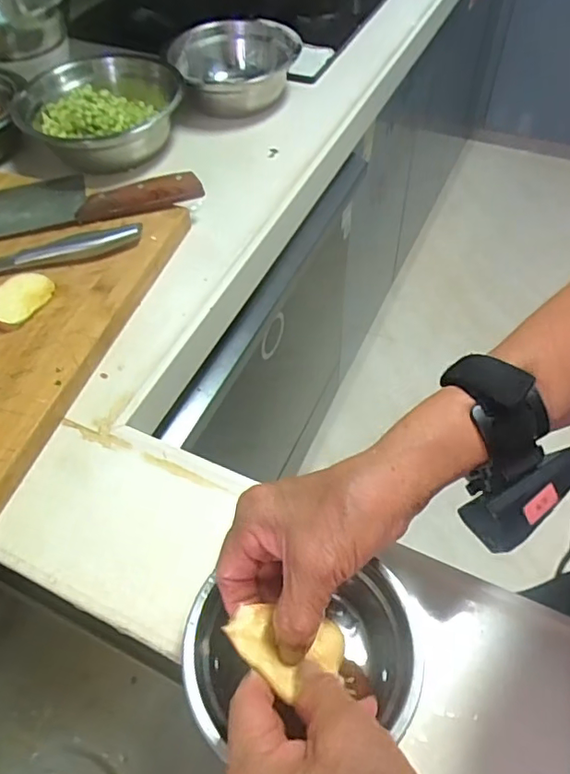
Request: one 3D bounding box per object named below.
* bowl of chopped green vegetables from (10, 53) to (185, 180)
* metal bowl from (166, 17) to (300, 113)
[{"bbox_3d":[-0.221,-0.337,0.677,0.184,0.073,0.173,-1,54,2],"label":"bowl of chopped green vegetables"},{"bbox_3d":[-0.068,-0.428,0.743,0.163,0.061,0.163,-1,54,2],"label":"metal bowl"}]

